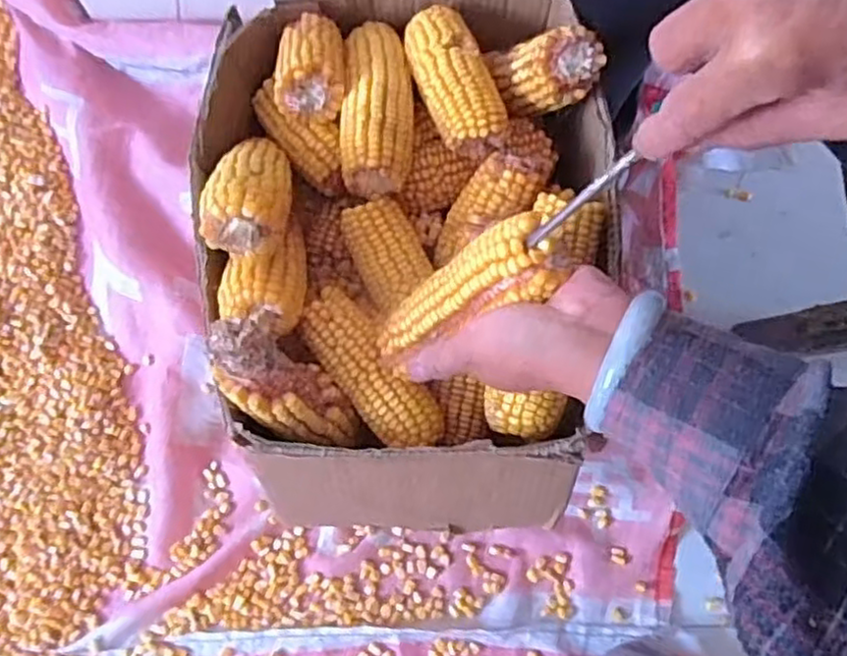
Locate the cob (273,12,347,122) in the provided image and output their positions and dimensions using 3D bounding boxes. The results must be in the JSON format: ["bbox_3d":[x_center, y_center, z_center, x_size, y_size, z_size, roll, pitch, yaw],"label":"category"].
[{"bbox_3d":[-0.077,-0.184,0.485,0.047,0.039,0.073,1,75,0],"label":"cob"}]

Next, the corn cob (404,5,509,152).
[{"bbox_3d":[0.020,-0.170,0.483,0.044,0.034,0.109,-19,76,-5],"label":"corn cob"}]

